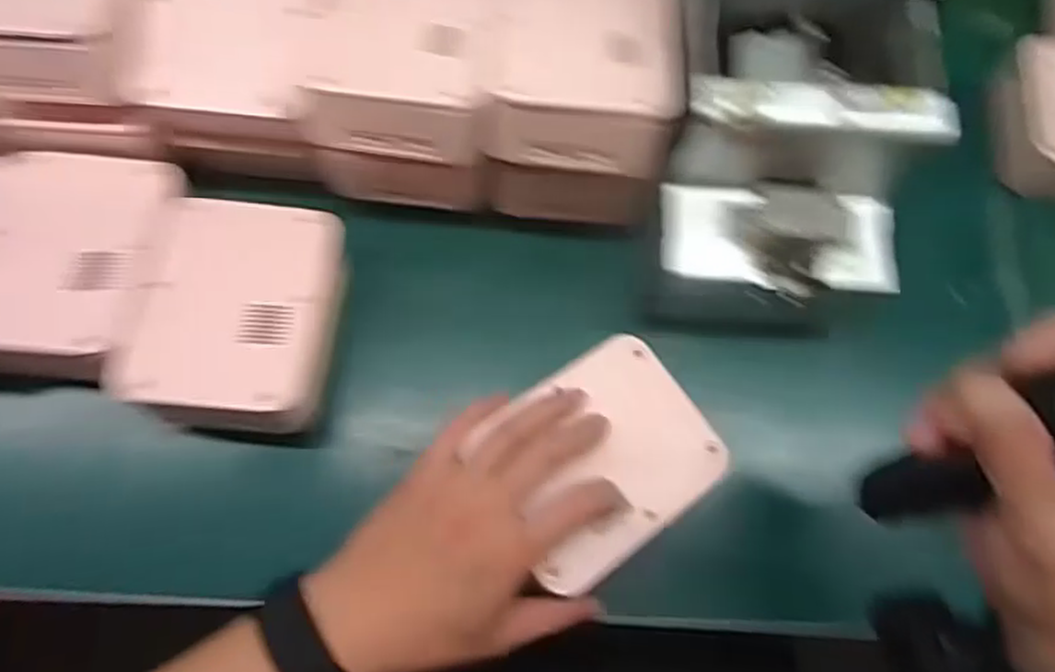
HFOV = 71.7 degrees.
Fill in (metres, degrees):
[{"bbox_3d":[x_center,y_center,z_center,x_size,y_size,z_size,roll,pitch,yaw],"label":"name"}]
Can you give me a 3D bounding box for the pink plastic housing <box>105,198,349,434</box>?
[{"bbox_3d":[-0.167,-0.014,0.420,0.105,0.039,0.134,7,69,0],"label":"pink plastic housing"}]

